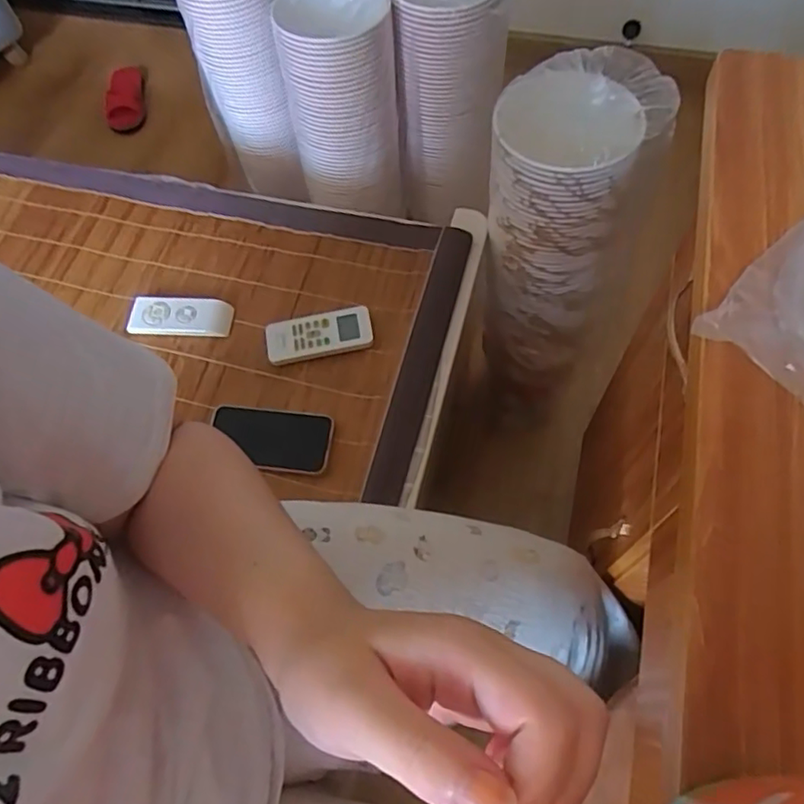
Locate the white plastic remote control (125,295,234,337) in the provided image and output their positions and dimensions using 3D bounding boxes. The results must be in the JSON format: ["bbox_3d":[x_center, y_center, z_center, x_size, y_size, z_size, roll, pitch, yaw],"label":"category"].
[{"bbox_3d":[-0.282,-0.105,0.776,0.129,0.024,0.051,4,62,6],"label":"white plastic remote control"}]

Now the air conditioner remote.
[{"bbox_3d":[-0.102,-0.081,0.750,0.129,0.018,0.055,-8,62,-1],"label":"air conditioner remote"}]

